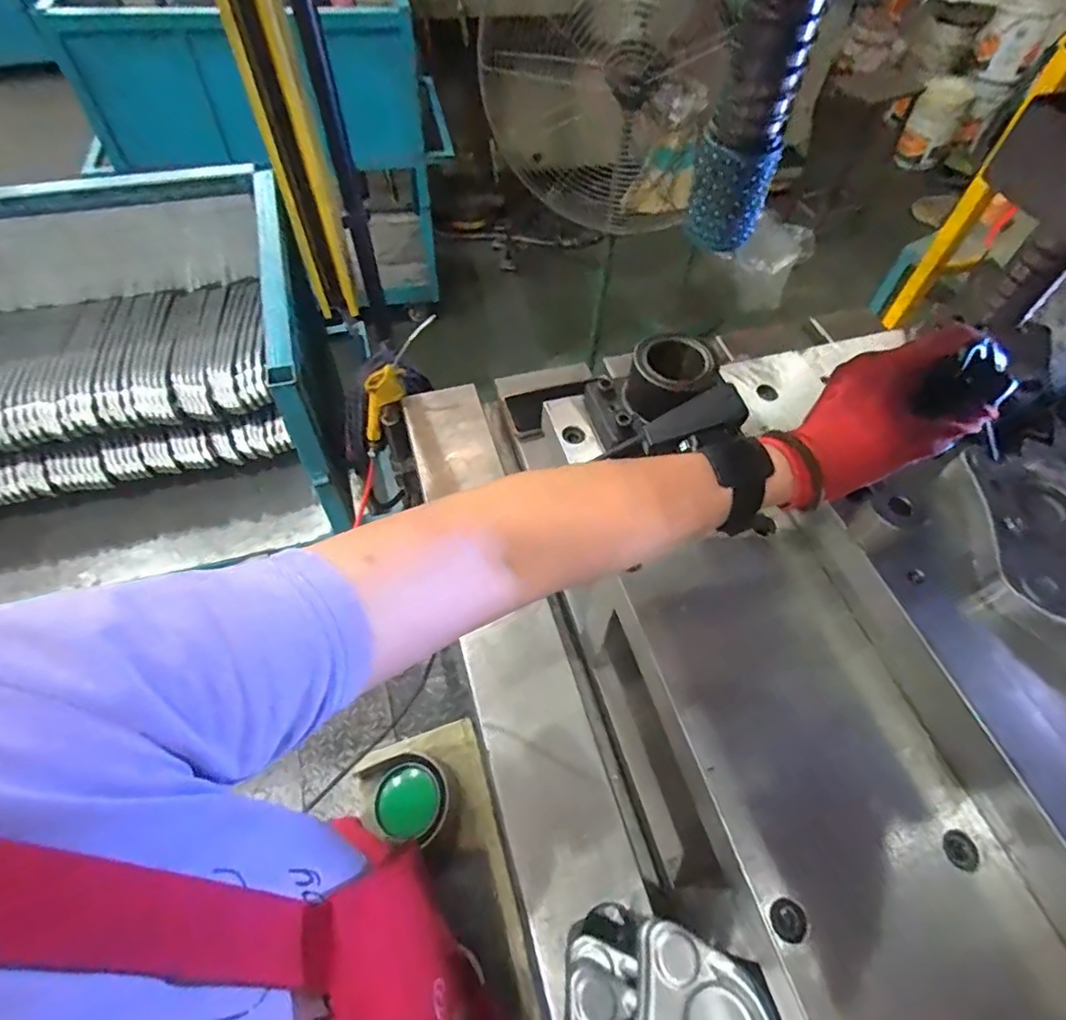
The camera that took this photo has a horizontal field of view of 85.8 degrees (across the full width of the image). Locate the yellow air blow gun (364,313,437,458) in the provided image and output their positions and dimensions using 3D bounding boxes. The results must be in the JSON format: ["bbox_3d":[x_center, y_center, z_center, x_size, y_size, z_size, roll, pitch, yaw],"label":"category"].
[{"bbox_3d":[-0.216,-0.179,0.839,0.060,0.255,0.022,-6,52,-42],"label":"yellow air blow gun"}]

